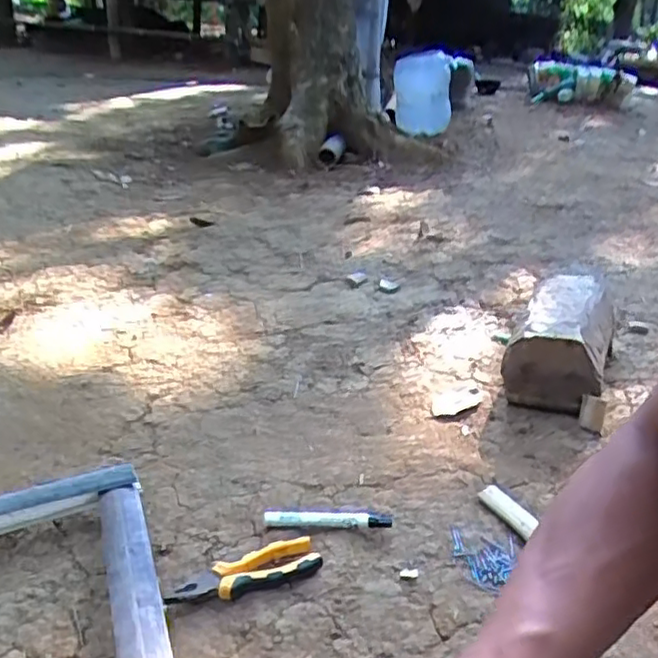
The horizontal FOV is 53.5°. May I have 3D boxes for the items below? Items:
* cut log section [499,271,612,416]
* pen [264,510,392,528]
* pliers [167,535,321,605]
[{"bbox_3d":[0.367,0.016,1.011,0.119,0.120,0.283,12,29,26],"label":"cut log section"},{"bbox_3d":[-0.002,0.213,0.724,0.139,0.021,0.021,0,26,4],"label":"pen"},{"bbox_3d":[-0.086,0.249,0.659,0.151,0.022,0.047,-11,27,-18],"label":"pliers"}]

